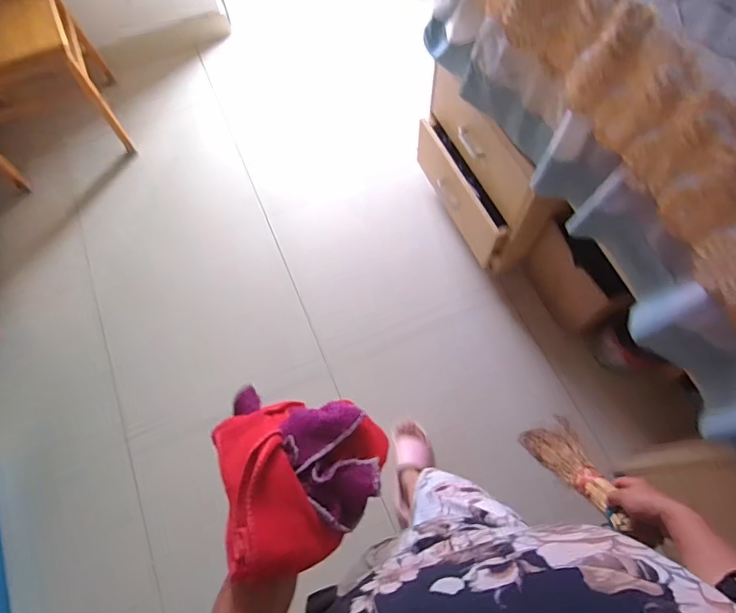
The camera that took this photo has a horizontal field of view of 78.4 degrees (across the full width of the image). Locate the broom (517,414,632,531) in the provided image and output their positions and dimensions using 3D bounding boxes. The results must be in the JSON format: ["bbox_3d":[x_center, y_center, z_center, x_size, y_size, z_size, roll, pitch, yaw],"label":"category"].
[{"bbox_3d":[0.362,0.279,0.794,0.088,0.372,0.065,3,95,3],"label":"broom"}]

